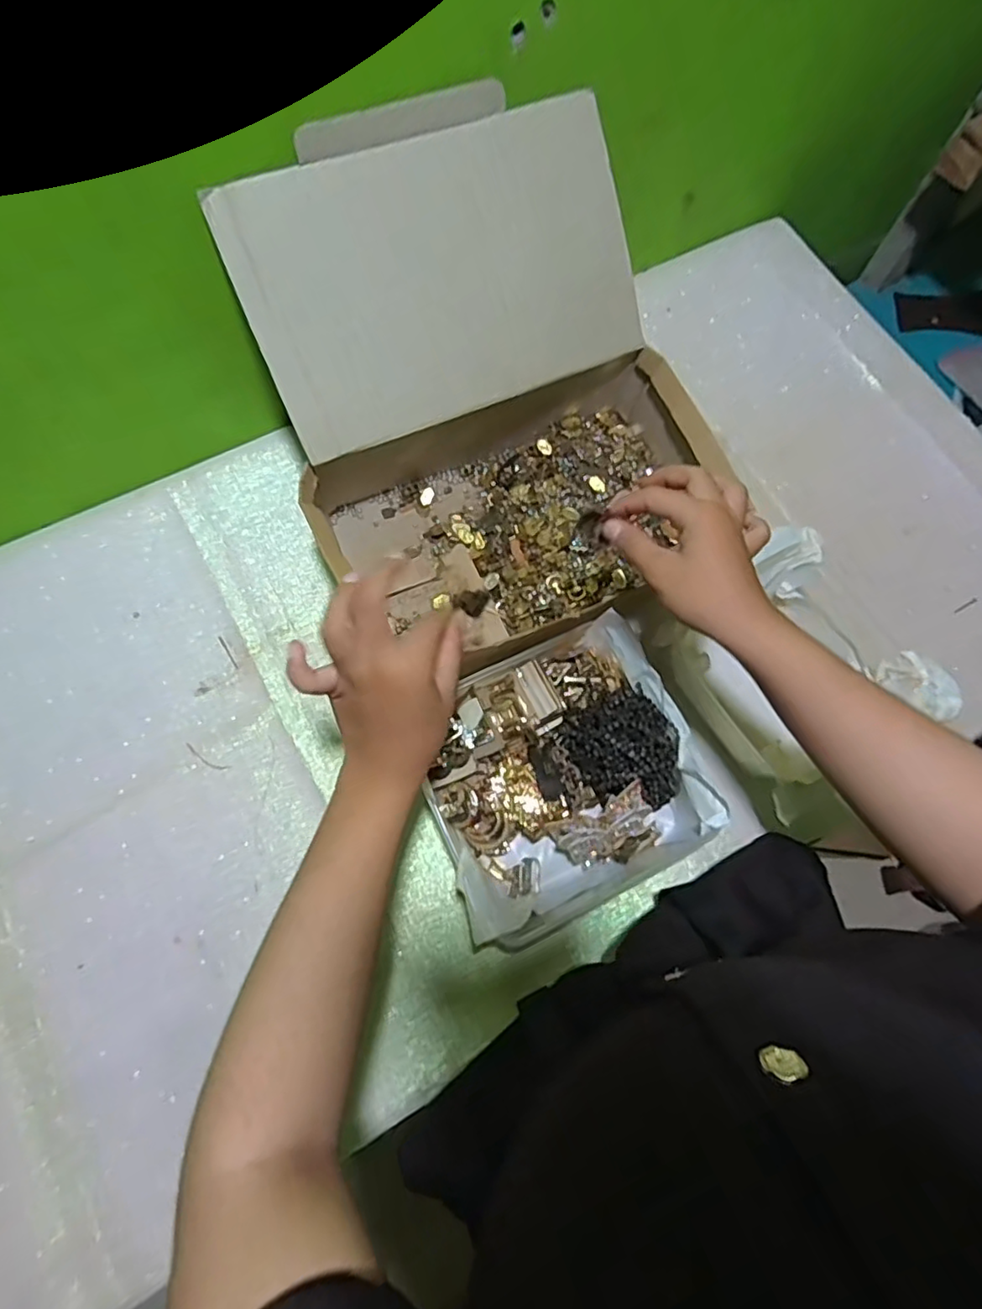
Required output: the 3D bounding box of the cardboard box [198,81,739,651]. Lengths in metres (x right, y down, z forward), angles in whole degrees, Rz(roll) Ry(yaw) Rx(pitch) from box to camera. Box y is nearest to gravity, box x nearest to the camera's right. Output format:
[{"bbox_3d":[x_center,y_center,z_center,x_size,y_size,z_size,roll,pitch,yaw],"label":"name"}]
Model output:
[{"bbox_3d":[0.004,-0.201,0.499,0.319,0.238,0.318,-25,73,-11],"label":"cardboard box"}]

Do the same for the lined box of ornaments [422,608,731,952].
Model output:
[{"bbox_3d":[0.055,0.101,0.503,0.214,0.078,0.204,-25,73,-11],"label":"lined box of ornaments"}]

